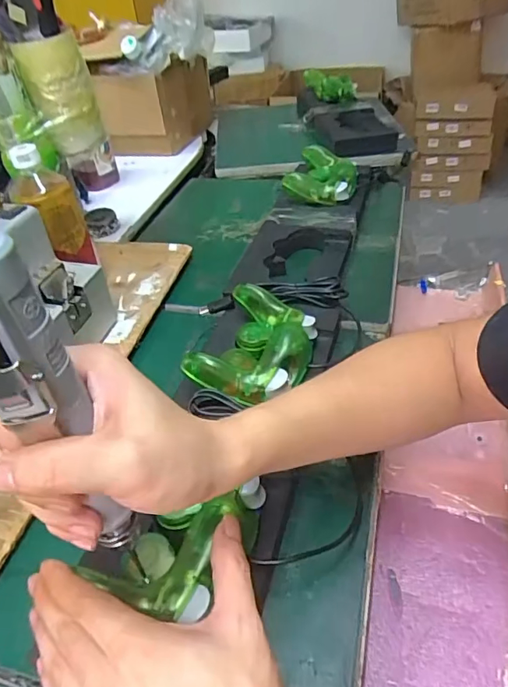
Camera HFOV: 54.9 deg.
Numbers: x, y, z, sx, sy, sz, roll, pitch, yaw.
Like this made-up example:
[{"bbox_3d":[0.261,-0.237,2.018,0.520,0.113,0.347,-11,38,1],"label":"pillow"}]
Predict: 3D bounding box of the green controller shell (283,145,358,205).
[{"bbox_3d":[0.113,-0.263,0.775,0.102,0.049,0.138,11,42,15],"label":"green controller shell"}]

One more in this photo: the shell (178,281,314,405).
[{"bbox_3d":[0.005,-0.001,0.479,0.099,0.036,0.133,12,42,16],"label":"shell"}]

